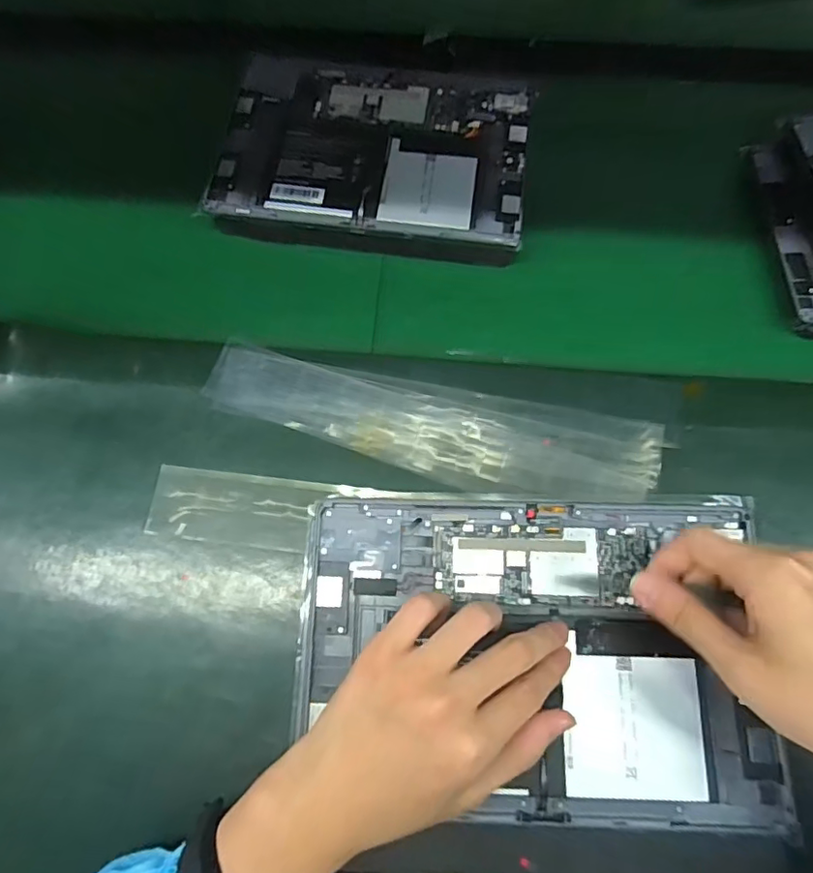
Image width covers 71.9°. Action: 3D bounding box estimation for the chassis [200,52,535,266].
[{"bbox_3d":[-0.027,-0.237,0.472,0.252,0.025,0.189,9,75,2],"label":"chassis"}]

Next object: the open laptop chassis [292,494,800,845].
[{"bbox_3d":[0.070,0.116,0.311,0.253,0.010,0.169,3,75,1],"label":"open laptop chassis"}]

